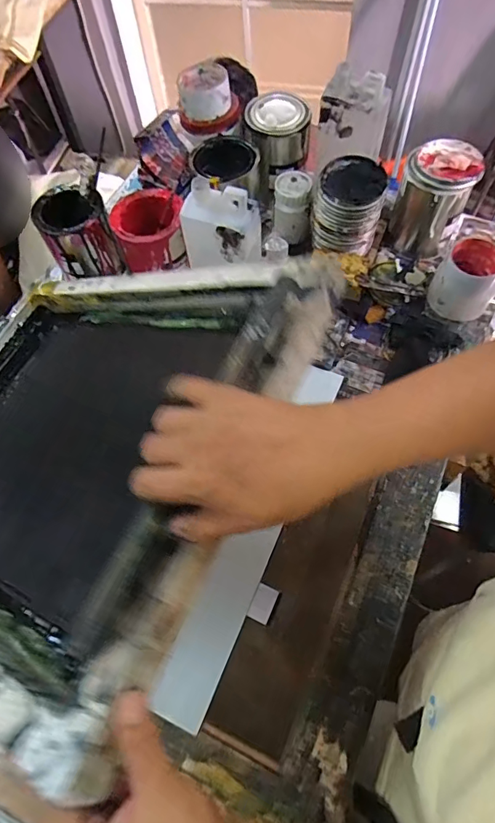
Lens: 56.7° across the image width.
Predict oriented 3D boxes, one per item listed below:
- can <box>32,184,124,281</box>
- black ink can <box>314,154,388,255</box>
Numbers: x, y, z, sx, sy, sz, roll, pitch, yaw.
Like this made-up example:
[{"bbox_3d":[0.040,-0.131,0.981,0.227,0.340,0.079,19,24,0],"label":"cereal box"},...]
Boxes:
[{"bbox_3d":[-0.277,-0.292,0.749,0.102,0.127,0.110,-1,63,2],"label":"can"},{"bbox_3d":[0.160,-0.328,0.729,0.102,0.109,0.099,16,65,10],"label":"black ink can"}]

